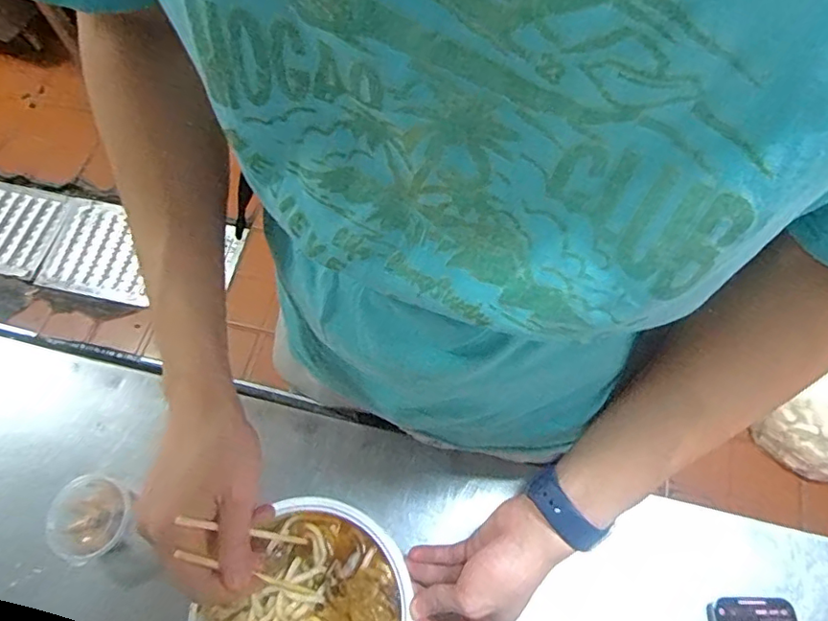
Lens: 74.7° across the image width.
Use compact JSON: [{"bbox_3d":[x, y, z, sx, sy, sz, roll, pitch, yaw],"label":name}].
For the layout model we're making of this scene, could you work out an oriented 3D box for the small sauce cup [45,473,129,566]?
[{"bbox_3d":[-0.285,0.186,0.487,0.068,0.035,0.074,-15,66,-4],"label":"small sauce cup"}]

